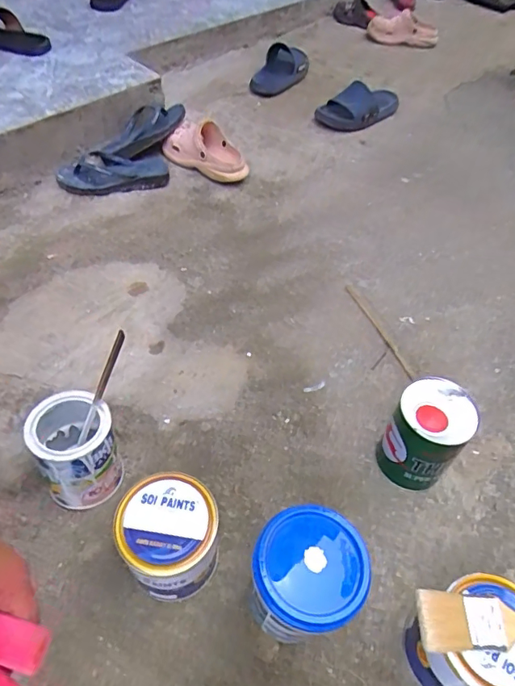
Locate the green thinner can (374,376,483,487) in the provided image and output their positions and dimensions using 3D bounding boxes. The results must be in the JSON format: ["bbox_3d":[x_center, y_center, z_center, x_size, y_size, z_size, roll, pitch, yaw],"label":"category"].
[{"bbox_3d":[0.225,0.127,0.673,0.091,0.140,0.094,3,51,-4],"label":"green thinner can"}]

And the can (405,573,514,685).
[{"bbox_3d":[0.228,0.319,0.523,0.100,0.143,0.102,3,51,-4],"label":"can"}]

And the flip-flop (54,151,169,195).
[{"bbox_3d":[-0.328,-0.390,1.138,0.249,0.038,0.109,-10,54,-15],"label":"flip-flop"}]

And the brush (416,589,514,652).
[{"bbox_3d":[0.250,0.265,0.472,0.190,0.012,0.047,4,51,-4],"label":"brush"}]

